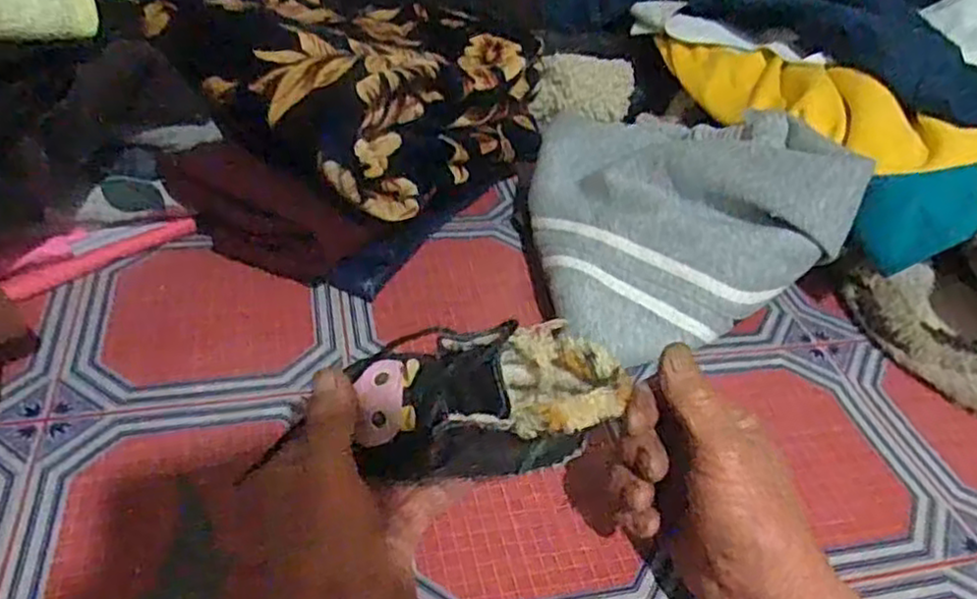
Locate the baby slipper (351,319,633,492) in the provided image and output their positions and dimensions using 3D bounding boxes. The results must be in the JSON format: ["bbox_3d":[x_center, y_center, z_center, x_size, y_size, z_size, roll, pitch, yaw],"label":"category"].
[{"bbox_3d":[0.002,0.047,0.316,0.112,0.057,0.056,1,39,-8],"label":"baby slipper"}]

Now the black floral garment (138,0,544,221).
[{"bbox_3d":[-0.089,-0.167,0.540,0.218,0.092,0.229,5,41,-4],"label":"black floral garment"}]

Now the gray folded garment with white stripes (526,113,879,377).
[{"bbox_3d":[0.109,-0.082,0.537,0.209,0.104,0.251,-14,43,-25],"label":"gray folded garment with white stripes"}]

